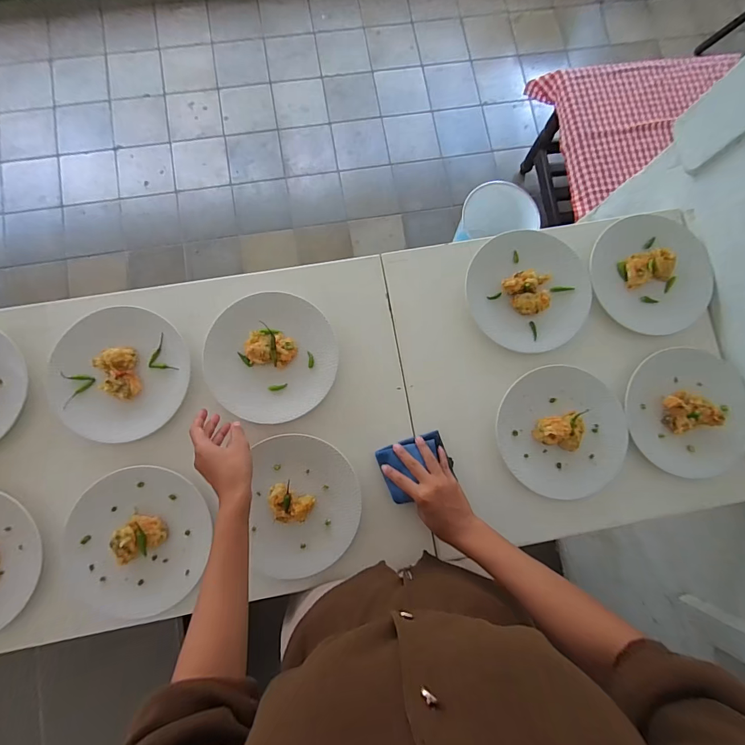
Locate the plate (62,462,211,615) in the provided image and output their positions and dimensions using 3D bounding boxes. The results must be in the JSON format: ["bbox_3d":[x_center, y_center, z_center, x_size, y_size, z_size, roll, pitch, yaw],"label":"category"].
[{"bbox_3d":[-0.345,0.247,0.561,0.195,0.027,0.206,0,83,-2],"label":"plate"}]

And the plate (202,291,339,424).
[{"bbox_3d":[-0.158,-0.026,0.604,0.202,0.015,0.194,0,83,-2],"label":"plate"}]

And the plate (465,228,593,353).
[{"bbox_3d":[0.260,-0.138,0.633,0.192,0.018,0.198,0,83,-2],"label":"plate"}]

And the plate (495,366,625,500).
[{"bbox_3d":[0.302,0.090,0.601,0.211,0.029,0.191,42,83,3],"label":"plate"}]

